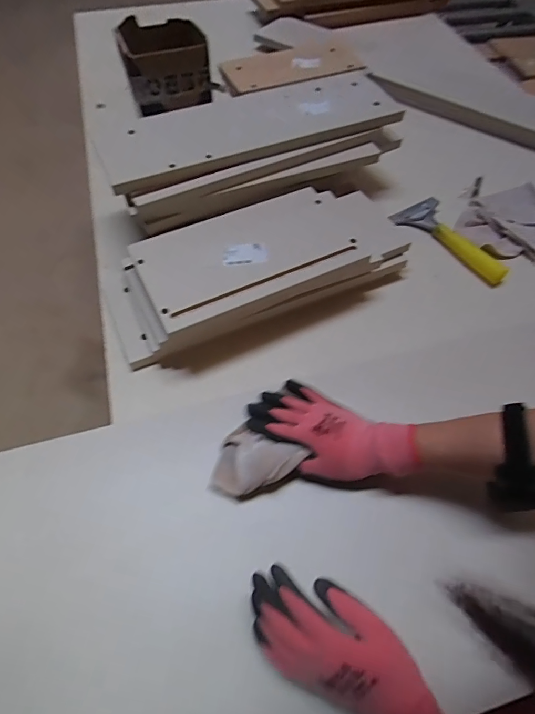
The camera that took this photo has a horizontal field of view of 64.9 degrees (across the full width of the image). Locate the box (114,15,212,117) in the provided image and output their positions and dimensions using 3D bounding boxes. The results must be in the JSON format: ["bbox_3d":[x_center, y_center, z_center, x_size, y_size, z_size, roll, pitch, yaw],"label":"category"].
[{"bbox_3d":[-0.188,-0.530,0.766,0.152,0.092,0.129,-13,59,-8],"label":"box"}]

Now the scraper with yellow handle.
[{"bbox_3d":[0.319,-0.206,0.711,0.205,0.023,0.094,39,65,21],"label":"scraper with yellow handle"}]

